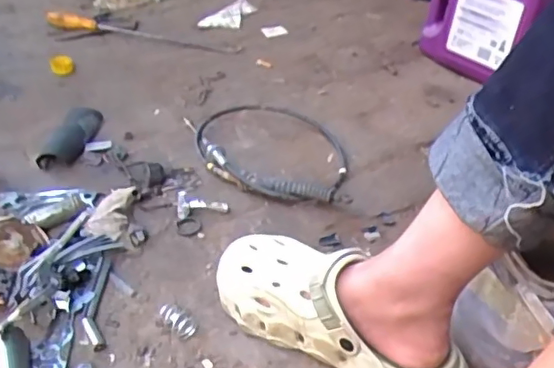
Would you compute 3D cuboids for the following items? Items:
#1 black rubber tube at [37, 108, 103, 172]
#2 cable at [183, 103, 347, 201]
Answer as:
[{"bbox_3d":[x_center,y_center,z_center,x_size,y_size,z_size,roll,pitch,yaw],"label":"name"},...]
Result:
[{"bbox_3d":[-0.288,-0.068,0.811,0.046,0.035,0.136,10,37,11],"label":"black rubber tube"},{"bbox_3d":[-0.019,-0.052,0.819,0.235,0.036,0.206,6,39,4],"label":"cable"}]

